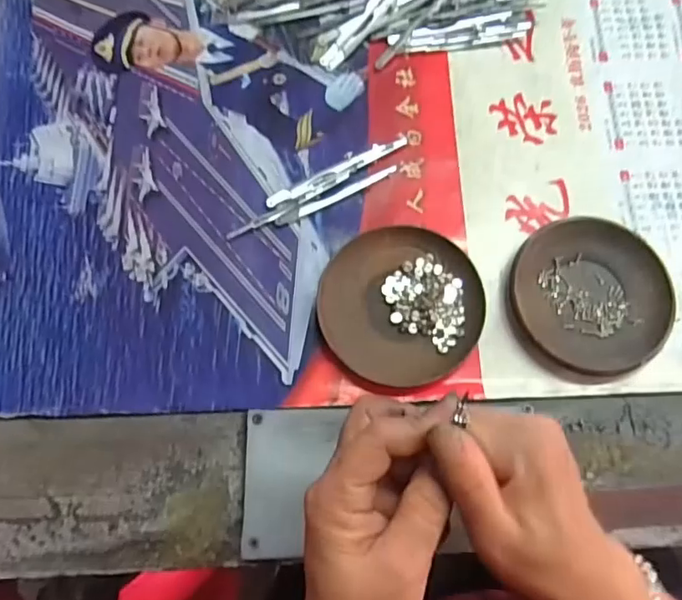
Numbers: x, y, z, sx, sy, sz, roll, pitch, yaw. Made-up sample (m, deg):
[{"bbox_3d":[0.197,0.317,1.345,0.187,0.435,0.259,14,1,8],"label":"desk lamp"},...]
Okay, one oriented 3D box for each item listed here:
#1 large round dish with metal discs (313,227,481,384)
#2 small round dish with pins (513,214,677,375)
[{"bbox_3d":[0.043,0.004,0.393,0.113,0.016,0.112,2,76,0],"label":"large round dish with metal discs"},{"bbox_3d":[0.179,-0.004,0.395,0.112,0.017,0.112,0,76,-1],"label":"small round dish with pins"}]

